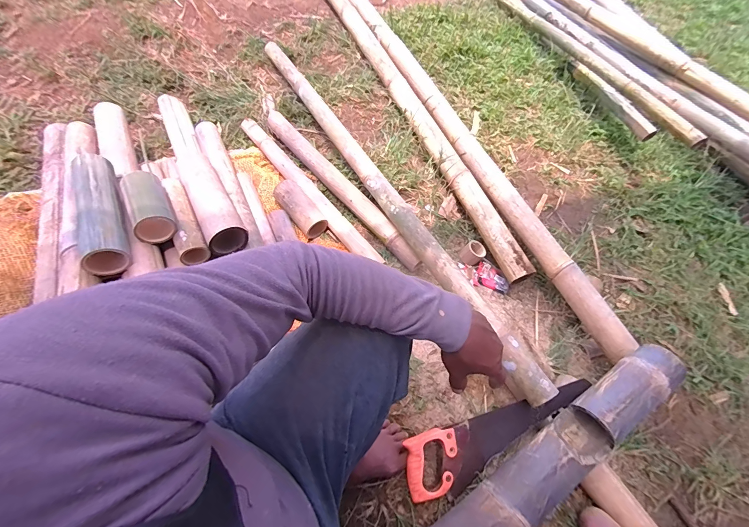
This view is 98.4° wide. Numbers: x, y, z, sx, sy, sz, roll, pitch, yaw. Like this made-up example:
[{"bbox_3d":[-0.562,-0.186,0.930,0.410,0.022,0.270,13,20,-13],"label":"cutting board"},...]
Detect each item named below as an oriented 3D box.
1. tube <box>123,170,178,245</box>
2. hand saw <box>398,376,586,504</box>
[{"bbox_3d":[-0.466,-0.119,0.670,0.070,0.059,0.150,-25,64,-18],"label":"tube"},{"bbox_3d":[0.270,0.366,0.670,0.426,0.024,0.117,-12,78,-13],"label":"hand saw"}]

